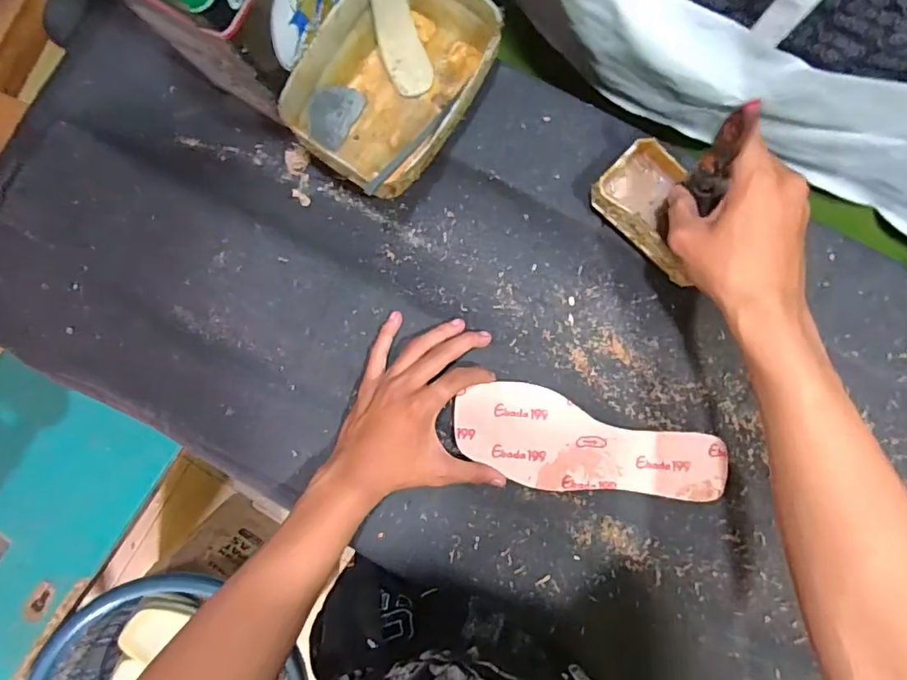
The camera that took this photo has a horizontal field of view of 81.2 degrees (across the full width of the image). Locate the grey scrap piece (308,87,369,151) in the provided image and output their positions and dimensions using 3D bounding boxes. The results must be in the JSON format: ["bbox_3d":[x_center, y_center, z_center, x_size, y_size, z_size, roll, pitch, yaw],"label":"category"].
[{"bbox_3d":[-0.106,-0.202,0.469,0.004,0.045,0.057,36,95,38],"label":"grey scrap piece"}]

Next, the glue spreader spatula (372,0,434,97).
[{"bbox_3d":[-0.046,-0.264,0.466,0.036,0.017,0.089,-19,114,-1],"label":"glue spreader spatula"}]

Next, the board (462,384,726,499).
[{"bbox_3d":[0.121,0.097,0.473,0.238,0.005,0.082,12,86,1],"label":"board"}]

